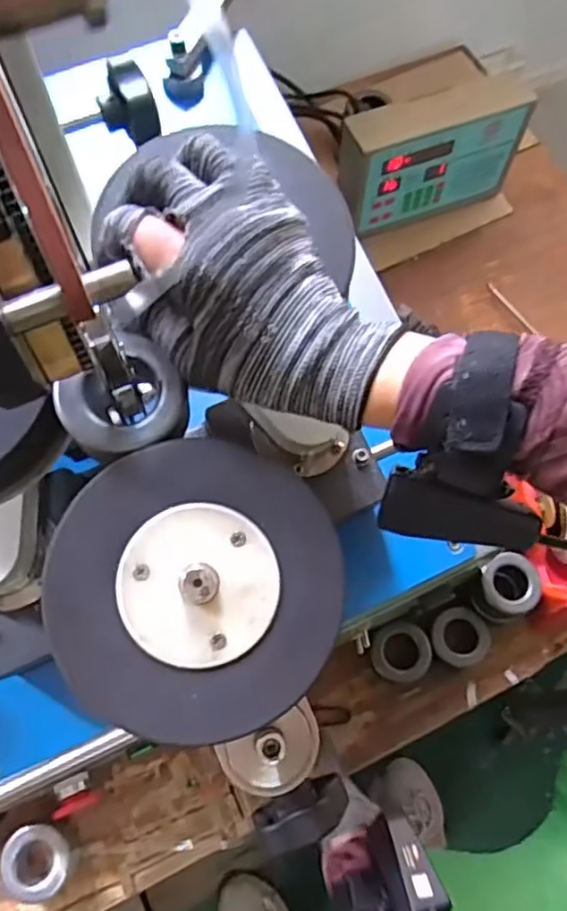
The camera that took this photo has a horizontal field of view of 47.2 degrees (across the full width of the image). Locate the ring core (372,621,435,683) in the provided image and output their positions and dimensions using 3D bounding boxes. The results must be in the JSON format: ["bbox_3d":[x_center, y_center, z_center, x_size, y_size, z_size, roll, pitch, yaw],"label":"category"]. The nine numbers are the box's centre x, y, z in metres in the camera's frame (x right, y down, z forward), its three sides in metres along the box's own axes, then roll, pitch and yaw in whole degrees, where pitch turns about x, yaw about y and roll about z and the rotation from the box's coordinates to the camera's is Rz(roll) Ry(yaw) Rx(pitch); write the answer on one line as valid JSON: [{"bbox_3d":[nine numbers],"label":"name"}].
[{"bbox_3d":[0.119,0.202,0.661,0.059,0.032,0.056,1,69,-2],"label":"ring core"}]

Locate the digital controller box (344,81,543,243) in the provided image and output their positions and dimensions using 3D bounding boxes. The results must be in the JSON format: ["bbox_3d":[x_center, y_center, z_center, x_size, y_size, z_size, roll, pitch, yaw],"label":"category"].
[{"bbox_3d":[0.180,-0.371,0.814,0.224,0.154,0.068,-19,71,-10],"label":"digital controller box"}]

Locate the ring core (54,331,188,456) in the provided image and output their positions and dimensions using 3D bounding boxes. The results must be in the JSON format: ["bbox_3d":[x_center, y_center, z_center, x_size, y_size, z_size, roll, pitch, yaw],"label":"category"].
[{"bbox_3d":[-0.076,-0.026,0.304,0.055,0.015,0.052,1,69,-2],"label":"ring core"}]

